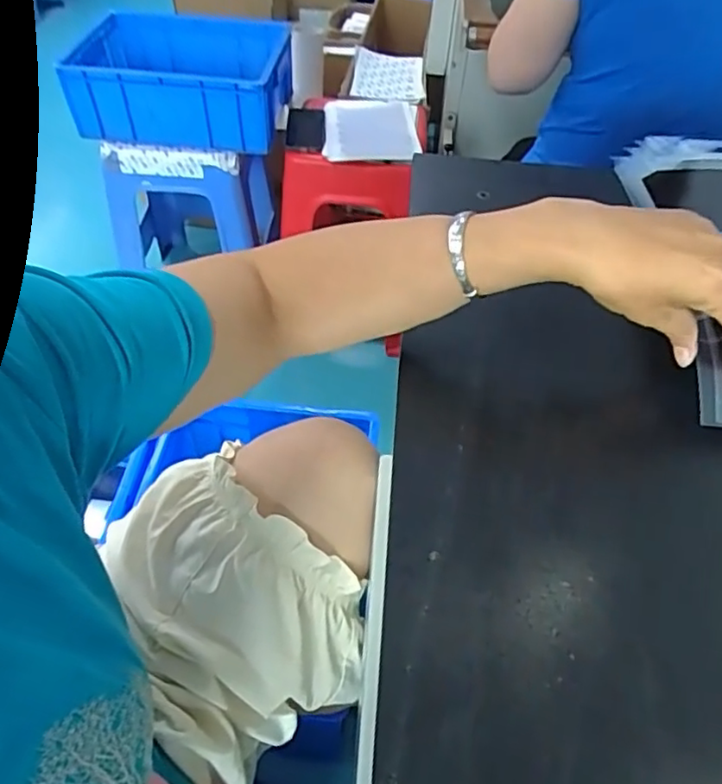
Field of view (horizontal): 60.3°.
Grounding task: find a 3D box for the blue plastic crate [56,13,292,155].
[{"bbox_3d":[-0.365,-0.671,1.315,0.419,0.131,0.358,5,51,3],"label":"blue plastic crate"}]

